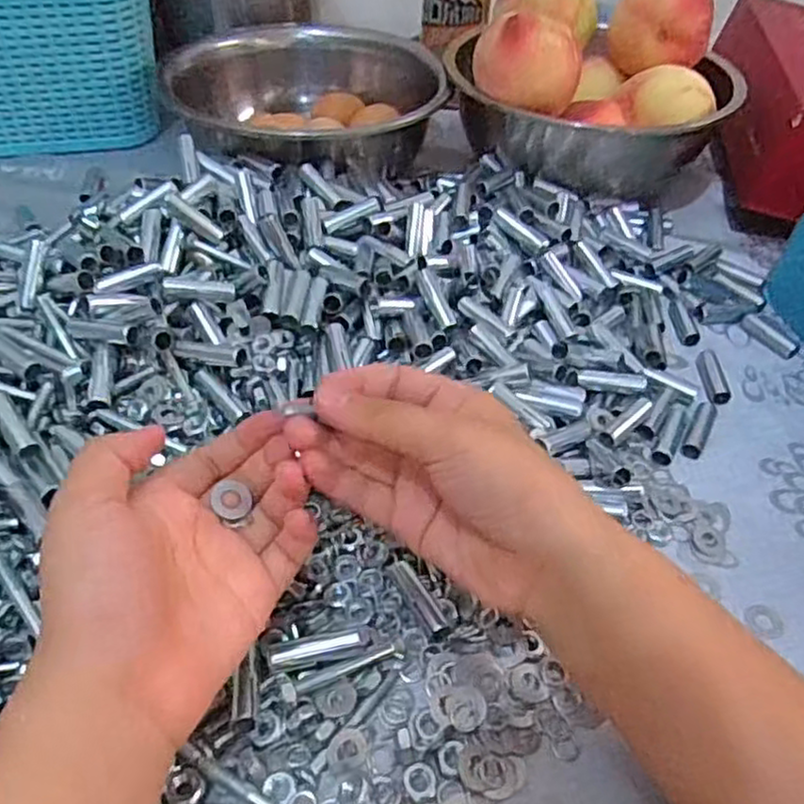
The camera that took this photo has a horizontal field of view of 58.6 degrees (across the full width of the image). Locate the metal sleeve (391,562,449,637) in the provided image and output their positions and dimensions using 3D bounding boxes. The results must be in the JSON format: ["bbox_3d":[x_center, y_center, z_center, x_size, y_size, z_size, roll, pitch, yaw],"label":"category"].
[{"bbox_3d":[0.008,0.087,0.318,0.010,0.010,0.041,-19,49,-21],"label":"metal sleeve"}]

